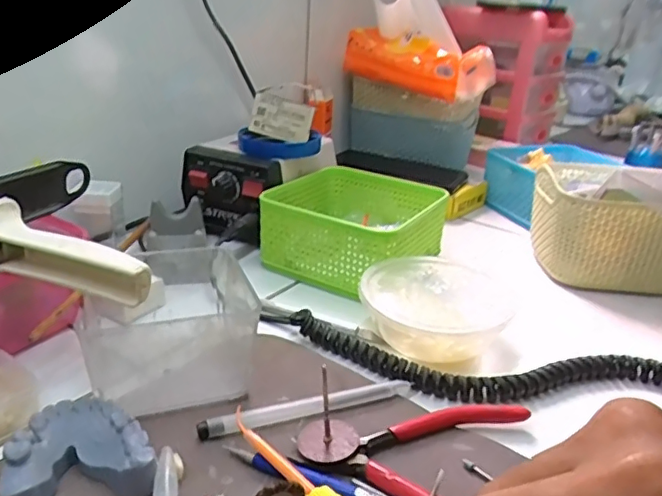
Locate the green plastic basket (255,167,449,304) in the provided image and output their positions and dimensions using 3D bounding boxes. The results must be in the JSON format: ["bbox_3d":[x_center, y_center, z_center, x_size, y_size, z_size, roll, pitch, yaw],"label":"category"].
[{"bbox_3d":[0.027,-0.023,0.508,0.130,0.057,0.141,17,27,26],"label":"green plastic basket"}]

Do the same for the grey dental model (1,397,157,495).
[{"bbox_3d":[-0.118,0.098,0.275,0.064,0.023,0.053,-3,25,-14],"label":"grey dental model"}]

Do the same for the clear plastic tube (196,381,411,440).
[{"bbox_3d":[-0.010,0.089,0.323,0.127,0.007,0.013,-6,26,-21],"label":"clear plastic tube"}]

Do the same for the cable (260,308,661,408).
[{"bbox_3d":[0.091,0.075,0.366,0.277,0.014,0.059,8,24,9],"label":"cable"}]

